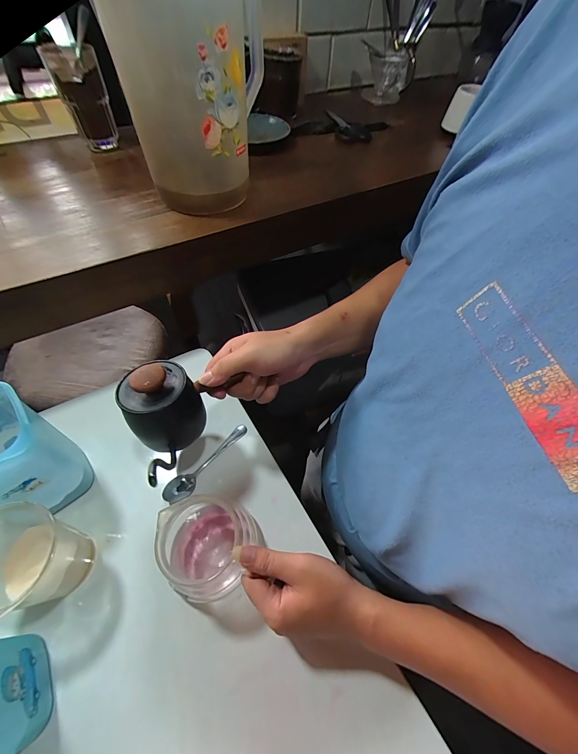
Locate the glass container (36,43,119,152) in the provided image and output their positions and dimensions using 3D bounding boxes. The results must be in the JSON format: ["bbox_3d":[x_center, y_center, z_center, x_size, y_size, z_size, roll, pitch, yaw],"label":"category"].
[{"bbox_3d":[-0.335,-0.460,0.499,0.073,0.127,0.071,-20,60,-16],"label":"glass container"}]

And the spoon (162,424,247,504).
[{"bbox_3d":[-0.108,0.113,0.408,0.027,0.020,0.137,37,62,20],"label":"spoon"}]

